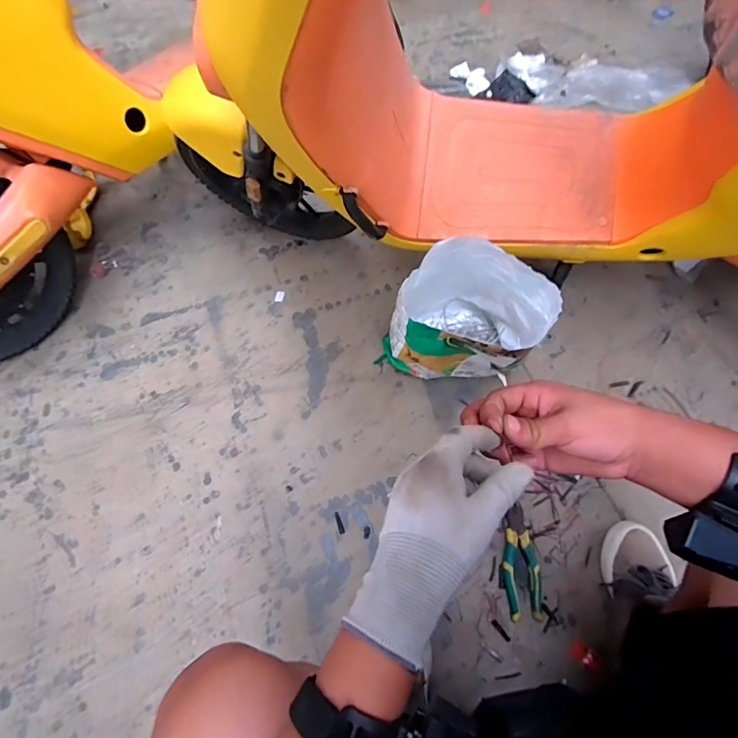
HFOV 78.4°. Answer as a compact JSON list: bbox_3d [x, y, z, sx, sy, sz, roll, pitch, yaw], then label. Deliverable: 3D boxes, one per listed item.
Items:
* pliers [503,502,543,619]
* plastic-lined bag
[{"bbox_3d":[0.257,0.326,0.764,0.056,0.025,0.172,1,64,0],"label":"pliers"},{"bbox_3d":[0.173,-0.083,0.810,0.225,0.241,0.211,38,70,16],"label":"plastic-lined bag"}]

